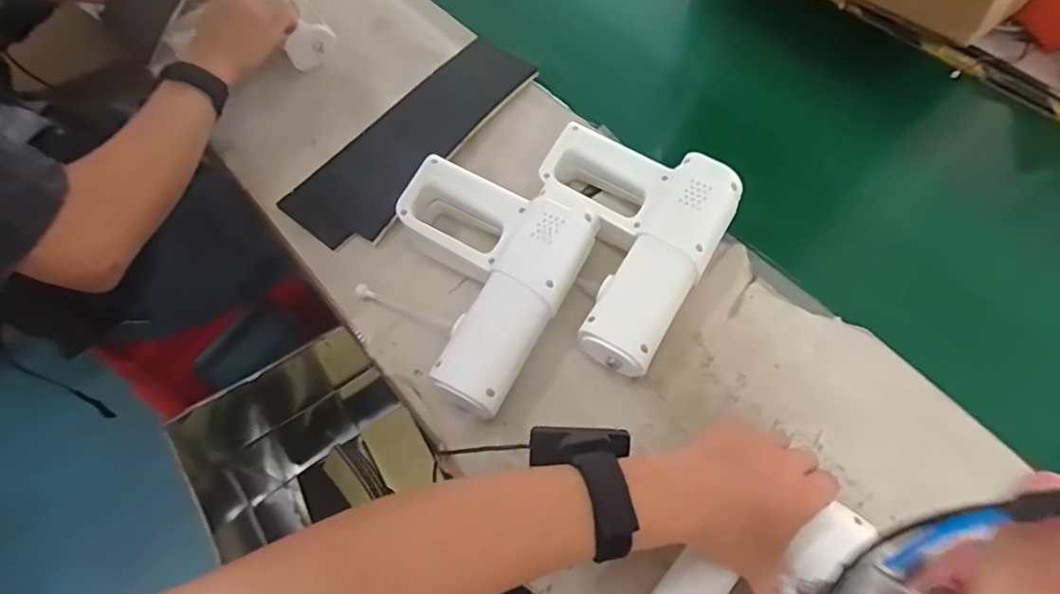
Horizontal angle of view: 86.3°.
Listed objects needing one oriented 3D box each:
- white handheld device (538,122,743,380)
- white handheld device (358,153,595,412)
[{"bbox_3d":[0.070,-0.055,0.528,0.184,0.072,0.208,29,66,18],"label":"white handheld device"},{"bbox_3d":[-0.060,-0.023,0.520,0.186,0.070,0.208,27,65,16],"label":"white handheld device"}]

